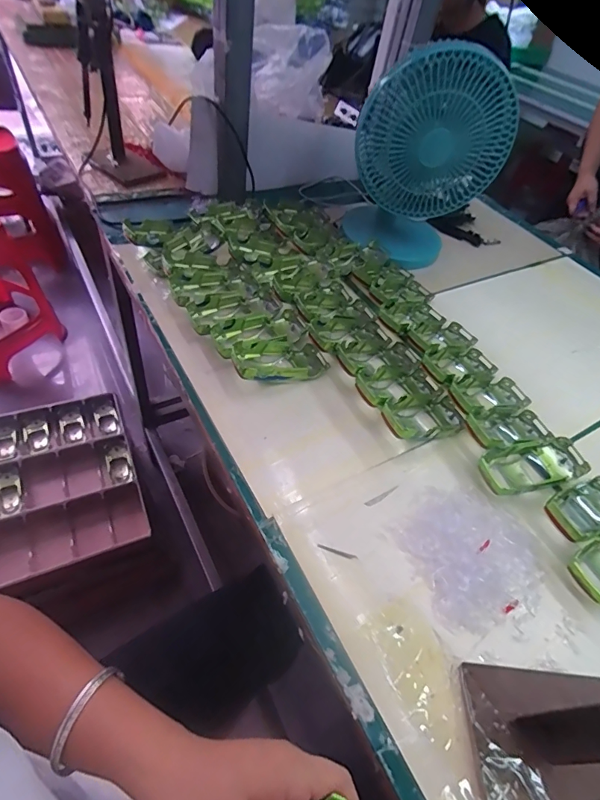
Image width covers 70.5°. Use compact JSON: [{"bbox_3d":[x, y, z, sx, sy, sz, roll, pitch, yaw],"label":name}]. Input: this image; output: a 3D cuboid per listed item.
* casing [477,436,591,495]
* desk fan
[{"bbox_3d":[0.275,0.082,0.507,0.139,0.026,0.052,-7,52,-17],"label":"casing"},{"bbox_3d":[0.206,-0.392,0.706,0.227,0.299,0.141,10,49,0],"label":"desk fan"}]

